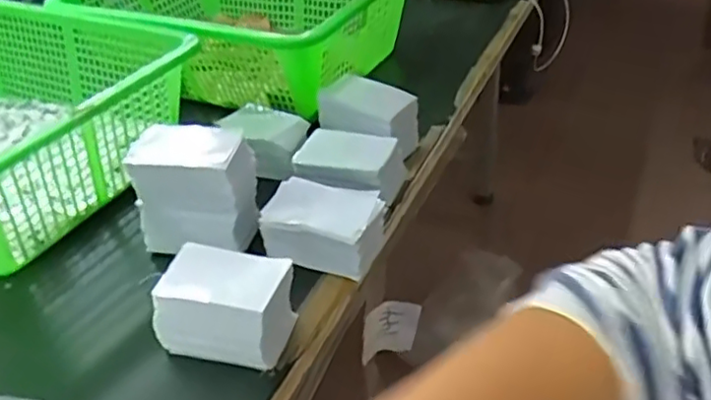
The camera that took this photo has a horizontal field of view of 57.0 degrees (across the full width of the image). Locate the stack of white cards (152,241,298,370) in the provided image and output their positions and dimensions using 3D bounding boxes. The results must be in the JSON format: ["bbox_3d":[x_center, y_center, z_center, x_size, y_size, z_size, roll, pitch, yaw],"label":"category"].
[{"bbox_3d":[-0.095,0.075,0.473,0.091,0.061,0.053,9,40,19],"label":"stack of white cards"}]

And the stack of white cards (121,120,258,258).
[{"bbox_3d":[-0.136,-0.009,0.561,0.101,0.094,0.062,1,38,9],"label":"stack of white cards"}]

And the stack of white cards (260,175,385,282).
[{"bbox_3d":[-0.023,0.021,0.549,0.098,0.051,0.062,14,42,24],"label":"stack of white cards"}]

